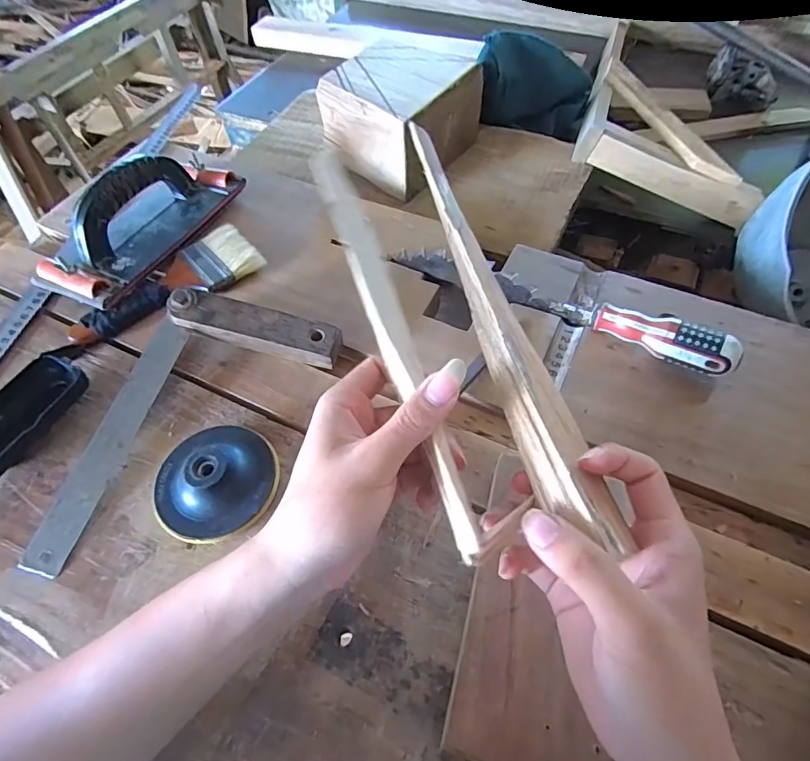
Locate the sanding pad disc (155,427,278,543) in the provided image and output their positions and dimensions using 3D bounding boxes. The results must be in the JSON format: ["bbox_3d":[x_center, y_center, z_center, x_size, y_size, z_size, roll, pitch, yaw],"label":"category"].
[{"bbox_3d":[-0.140,0.071,0.354,0.087,0.035,0.090,-2,57,3],"label":"sanding pad disc"}]

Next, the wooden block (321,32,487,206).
[{"bbox_3d":[-0.005,-0.322,0.600,0.143,0.113,0.148,34,65,23],"label":"wooden block"}]

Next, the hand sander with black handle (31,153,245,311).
[{"bbox_3d":[-0.271,-0.173,0.493,0.098,0.075,0.213,21,61,16],"label":"hand sander with black handle"}]

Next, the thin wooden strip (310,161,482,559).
[{"bbox_3d":[-0.013,-0.045,0.291,0.024,0.013,0.298,-16,62,-7],"label":"thin wooden strip"}]

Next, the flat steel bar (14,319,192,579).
[{"bbox_3d":[-0.228,0.042,0.380,0.031,0.007,0.208,17,66,2],"label":"flat steel bar"}]

